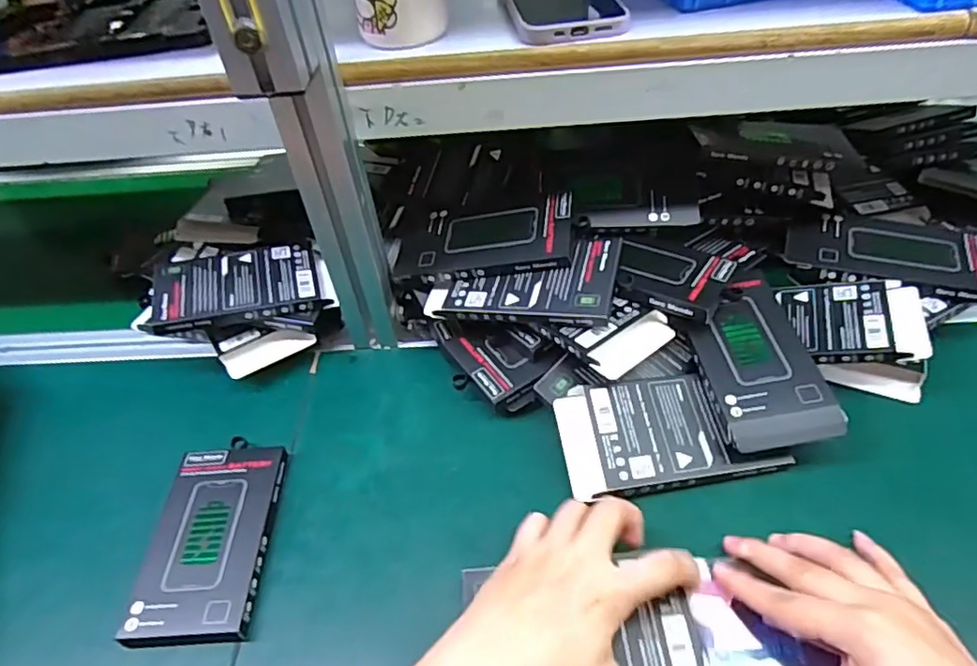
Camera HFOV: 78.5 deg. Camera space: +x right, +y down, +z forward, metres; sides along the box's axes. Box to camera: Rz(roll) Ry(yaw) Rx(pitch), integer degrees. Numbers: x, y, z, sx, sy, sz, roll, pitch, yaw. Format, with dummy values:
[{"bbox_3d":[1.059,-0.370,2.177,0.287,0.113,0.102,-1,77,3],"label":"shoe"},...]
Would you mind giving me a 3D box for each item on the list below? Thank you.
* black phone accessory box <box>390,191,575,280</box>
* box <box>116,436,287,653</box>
[{"bbox_3d":[-0.004,-0.086,0.509,0.153,0.015,0.088,-5,56,20],"label":"black phone accessory box"},{"bbox_3d":[-0.192,0.139,0.417,0.081,0.014,0.141,-4,45,3],"label":"box"}]

